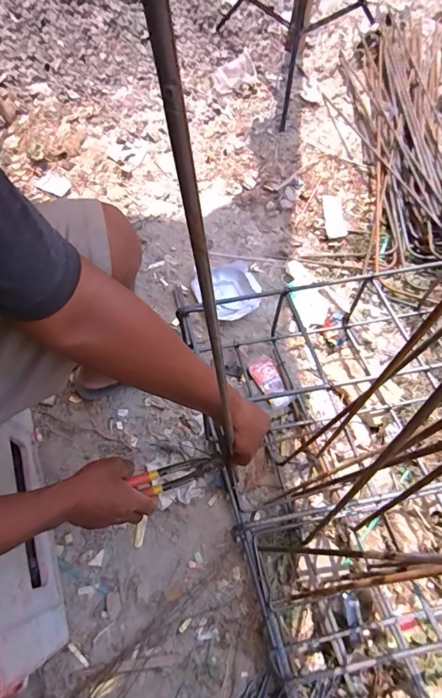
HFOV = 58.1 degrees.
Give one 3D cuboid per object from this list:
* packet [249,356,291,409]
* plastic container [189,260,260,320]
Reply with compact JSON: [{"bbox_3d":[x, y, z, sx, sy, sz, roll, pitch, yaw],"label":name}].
[{"bbox_3d":[0.109,0.072,0.884,0.055,0.014,0.123,-25,58,-10],"label":"packet"},{"bbox_3d":[0.015,-0.149,0.995,0.160,0.045,0.185,-28,66,-11],"label":"plastic container"}]

